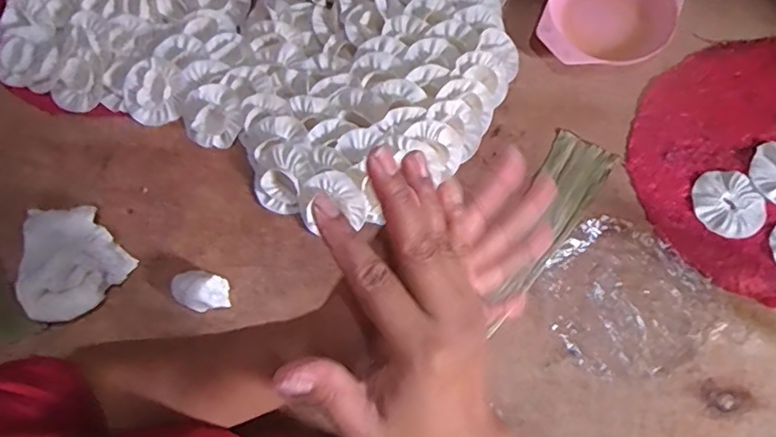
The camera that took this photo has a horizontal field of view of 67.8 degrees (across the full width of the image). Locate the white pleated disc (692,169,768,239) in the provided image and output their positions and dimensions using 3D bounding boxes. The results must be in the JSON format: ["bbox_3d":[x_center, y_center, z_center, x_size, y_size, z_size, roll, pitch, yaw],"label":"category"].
[{"bbox_3d":[0.371,-0.017,0.625,0.073,0.006,0.076,-1,70,2],"label":"white pleated disc"}]

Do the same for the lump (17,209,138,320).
[{"bbox_3d":[-0.316,0.033,0.580,0.089,0.057,0.124,-20,70,-5],"label":"lump"}]

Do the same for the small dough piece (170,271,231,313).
[{"bbox_3d":[-0.188,0.076,0.582,0.058,0.034,0.037,9,70,5],"label":"small dough piece"}]

